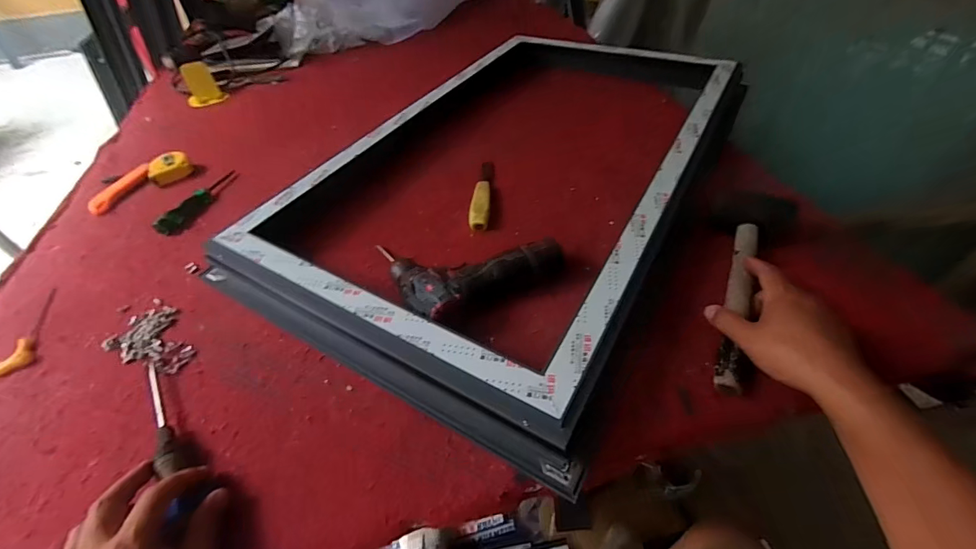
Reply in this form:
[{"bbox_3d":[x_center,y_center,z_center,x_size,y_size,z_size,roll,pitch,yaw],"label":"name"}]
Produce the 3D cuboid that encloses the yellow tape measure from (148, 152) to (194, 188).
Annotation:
[{"bbox_3d":[-0.616,-0.207,0.804,0.073,0.031,0.065,-36,54,-26],"label":"yellow tape measure"}]

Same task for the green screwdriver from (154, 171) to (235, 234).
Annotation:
[{"bbox_3d":[-0.507,-0.136,0.733,0.030,0.031,0.190,6,47,10],"label":"green screwdriver"}]

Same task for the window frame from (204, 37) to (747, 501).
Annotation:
[{"bbox_3d":[0.079,-0.214,0.730,0.544,0.065,0.954,22,52,23],"label":"window frame"}]

